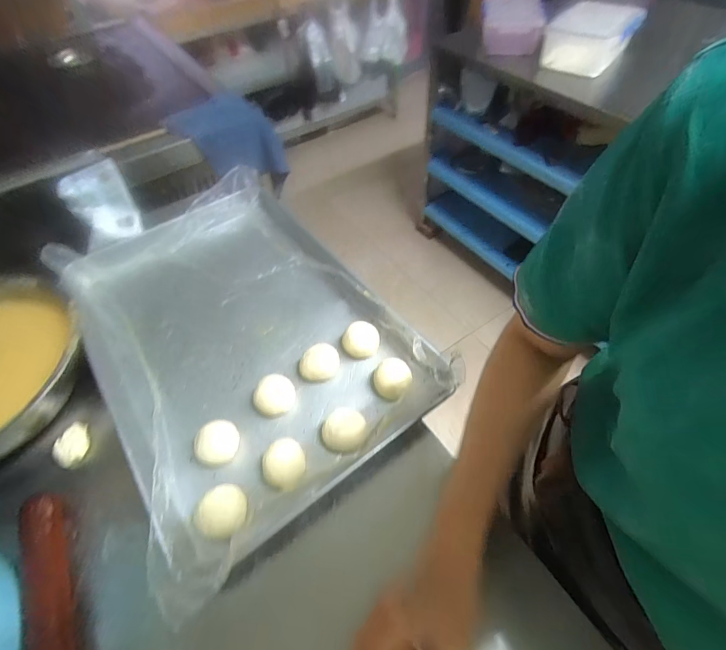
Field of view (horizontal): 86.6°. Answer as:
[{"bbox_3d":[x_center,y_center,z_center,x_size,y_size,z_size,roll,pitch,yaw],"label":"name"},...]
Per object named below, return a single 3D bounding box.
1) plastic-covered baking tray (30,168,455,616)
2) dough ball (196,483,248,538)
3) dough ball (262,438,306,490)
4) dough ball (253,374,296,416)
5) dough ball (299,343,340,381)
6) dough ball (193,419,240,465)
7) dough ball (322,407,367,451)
[{"bbox_3d":[-0.202,-0.005,0.607,0.401,0.075,0.634,-32,57,-19],"label":"plastic-covered baking tray"},{"bbox_3d":[-0.165,0.218,0.454,0.051,0.029,0.054,-2,53,3],"label":"dough ball"},{"bbox_3d":[-0.098,0.175,0.486,0.054,0.031,0.061,6,54,7],"label":"dough ball"},{"bbox_3d":[-0.124,0.101,0.547,0.057,0.034,0.051,-2,53,3],"label":"dough ball"},{"bbox_3d":[-0.065,0.058,0.578,0.061,0.038,0.048,-10,53,-4],"label":"dough ball"},{"bbox_3d":[-0.191,0.156,0.508,0.048,0.032,0.055,37,63,27],"label":"dough ball"},{"bbox_3d":[-0.025,0.141,0.513,0.052,0.040,0.050,9,54,10],"label":"dough ball"}]

